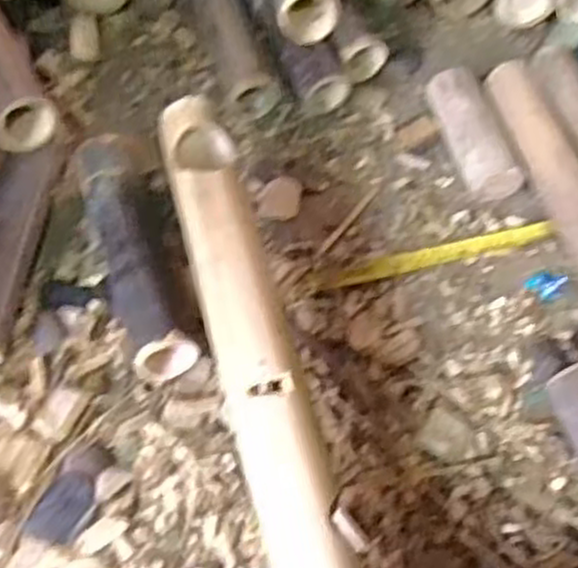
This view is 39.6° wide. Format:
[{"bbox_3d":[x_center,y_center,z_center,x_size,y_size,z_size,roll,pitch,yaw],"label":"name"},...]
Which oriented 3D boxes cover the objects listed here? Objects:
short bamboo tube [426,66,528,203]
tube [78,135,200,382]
[{"bbox_3d":[0.199,-0.160,0.876,0.056,0.061,0.165,-14,58,-12],"label":"short bamboo tube"},{"bbox_3d":[-0.146,-0.031,0.758,0.060,0.066,0.262,-15,58,-13],"label":"tube"}]

